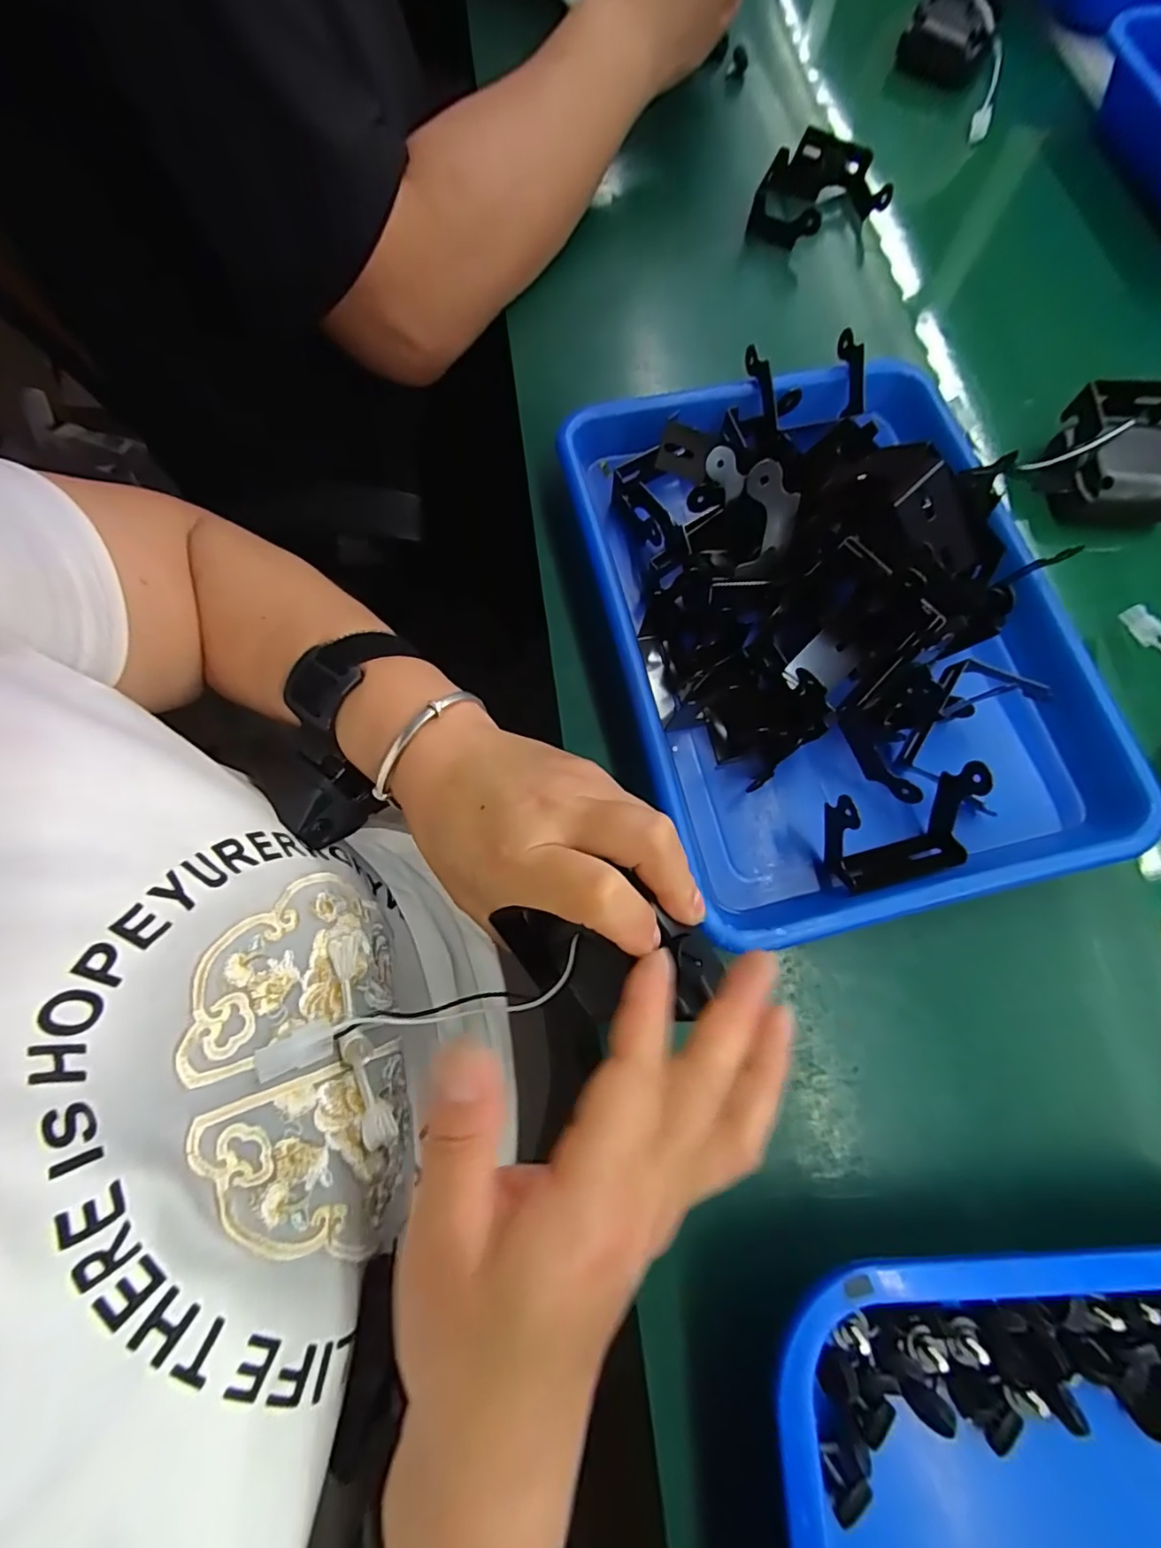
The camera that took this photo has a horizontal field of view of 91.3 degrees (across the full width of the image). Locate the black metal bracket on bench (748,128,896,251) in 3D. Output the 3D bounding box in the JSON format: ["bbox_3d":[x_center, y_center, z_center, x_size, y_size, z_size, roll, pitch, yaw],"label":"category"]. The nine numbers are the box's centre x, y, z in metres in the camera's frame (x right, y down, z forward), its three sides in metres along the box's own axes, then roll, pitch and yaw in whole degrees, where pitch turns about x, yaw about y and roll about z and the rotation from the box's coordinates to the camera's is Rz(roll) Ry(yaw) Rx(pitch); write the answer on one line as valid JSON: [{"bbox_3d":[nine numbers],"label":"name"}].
[{"bbox_3d":[0.177,-0.436,0.426,0.113,0.037,0.069,-28,76,-9],"label":"black metal bracket on bench"}]

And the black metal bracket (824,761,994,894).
[{"bbox_3d":[0.153,0.030,0.275,0.073,0.051,0.042,-15,75,-6],"label":"black metal bracket"}]

